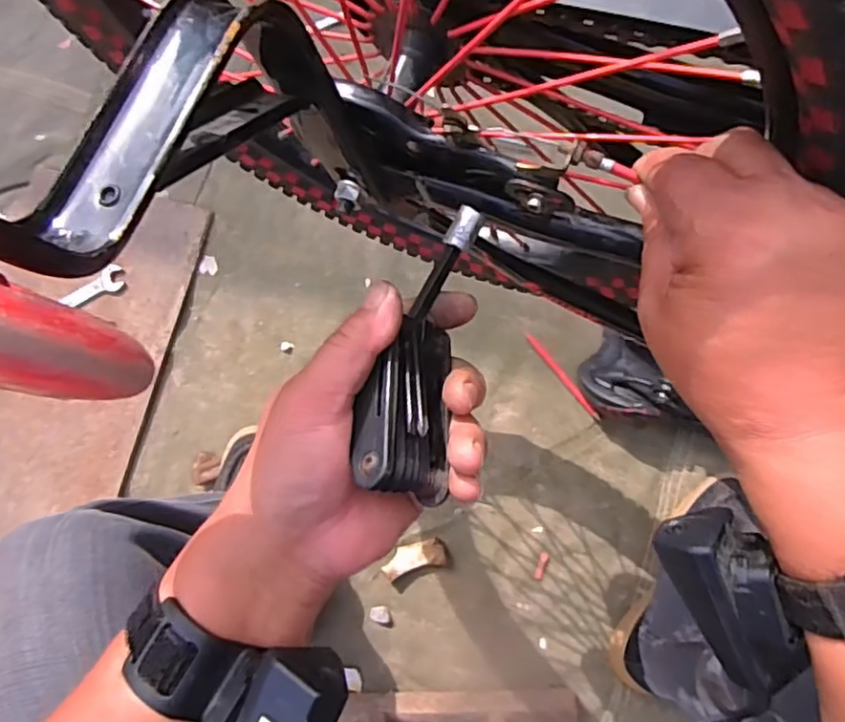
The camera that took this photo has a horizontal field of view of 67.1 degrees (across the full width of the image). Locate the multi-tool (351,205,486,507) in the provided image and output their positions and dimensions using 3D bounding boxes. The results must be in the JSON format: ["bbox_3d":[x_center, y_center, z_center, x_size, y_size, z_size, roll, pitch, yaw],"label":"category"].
[{"bbox_3d":[0.002,-0.005,0.291,0.039,0.032,0.134,13,67,4],"label":"multi-tool"}]

